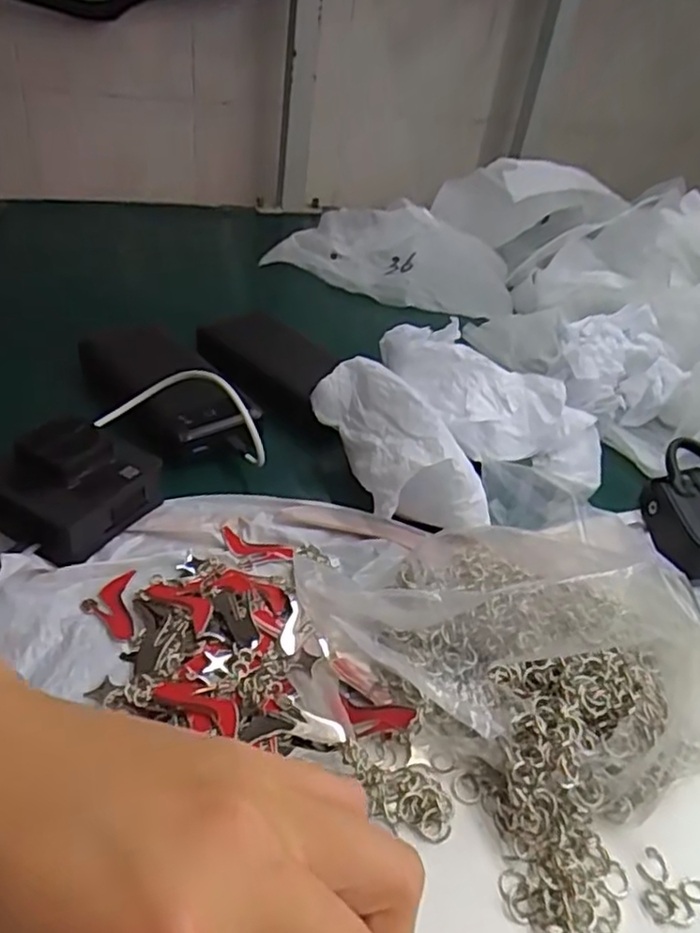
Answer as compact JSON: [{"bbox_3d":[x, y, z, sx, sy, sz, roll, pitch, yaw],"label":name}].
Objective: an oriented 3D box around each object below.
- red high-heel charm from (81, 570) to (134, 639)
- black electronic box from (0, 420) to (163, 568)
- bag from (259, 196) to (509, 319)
[{"bbox_3d":[-0.128,0.074,0.362,0.026,0.008,0.038,-3,40,-12],"label":"red high-heel charm"},{"bbox_3d":[-0.161,0.010,0.399,0.071,0.048,0.080,25,42,21],"label":"black electronic box"},{"bbox_3d":[0.044,-0.226,0.733,0.265,0.065,0.123,13,39,7],"label":"bag"}]

